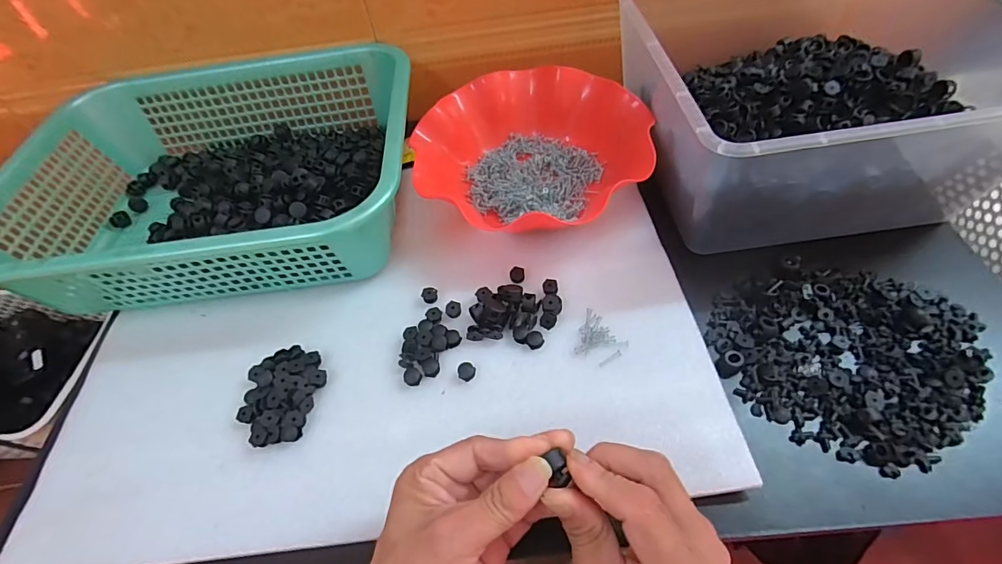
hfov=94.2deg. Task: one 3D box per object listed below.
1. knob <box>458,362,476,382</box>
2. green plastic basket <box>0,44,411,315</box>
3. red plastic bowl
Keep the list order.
[{"bbox_3d":[-0.027,0.071,0.370,0.014,0.006,0.013,-3,55,4],"label":"knob"},{"bbox_3d":[-0.275,-0.112,0.469,0.379,0.097,0.293,-8,55,-1],"label":"green plastic basket"},{"bbox_3d":[0.035,-0.133,0.474,0.230,0.058,0.195,26,61,21],"label":"red plastic bowl"}]

